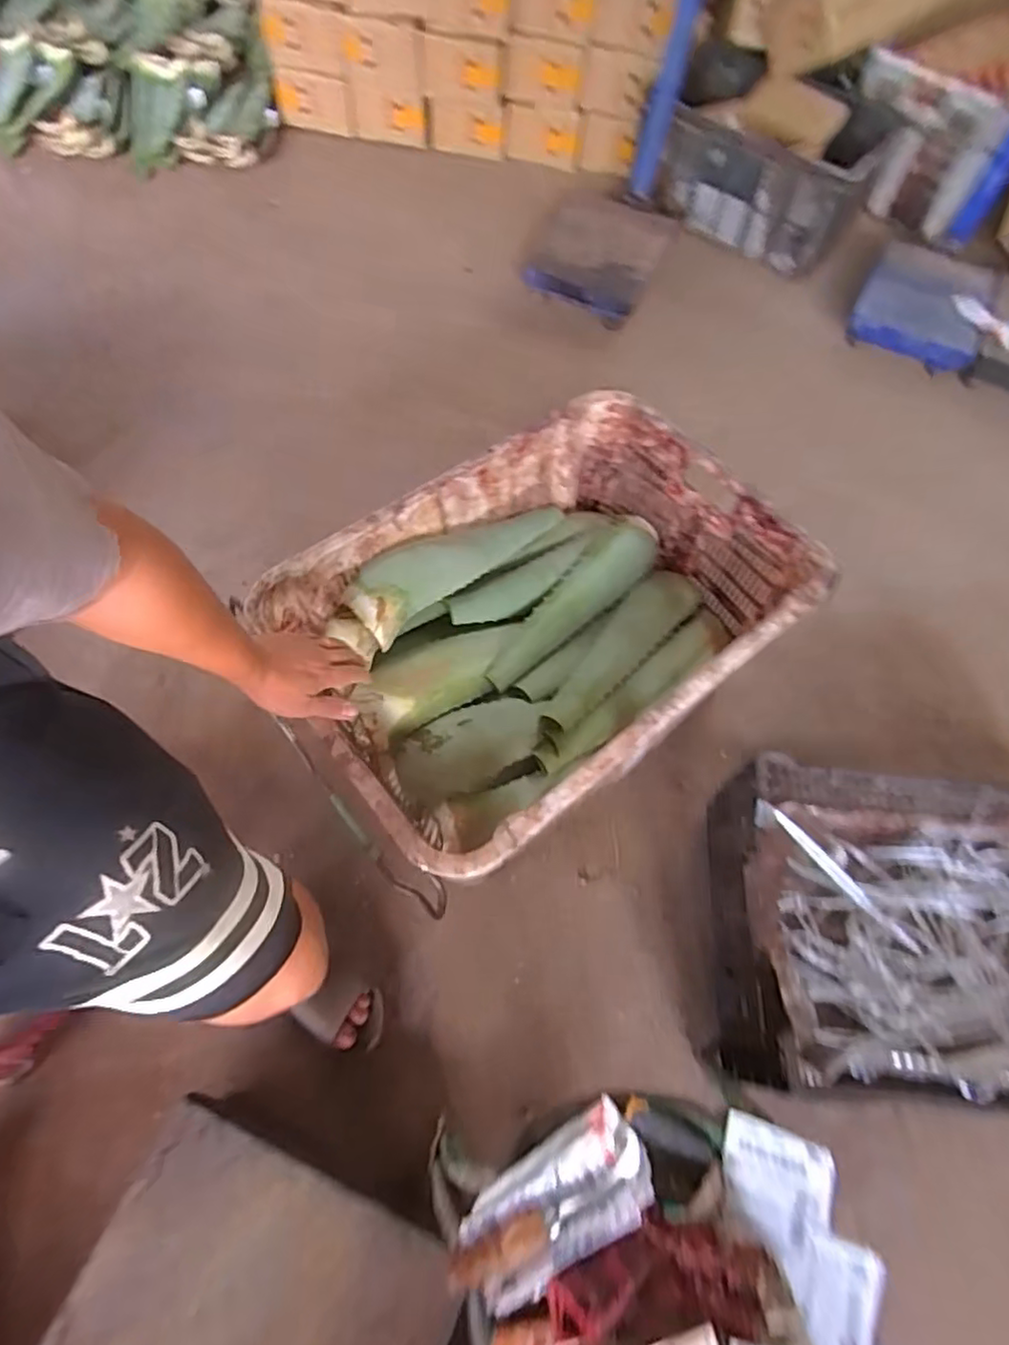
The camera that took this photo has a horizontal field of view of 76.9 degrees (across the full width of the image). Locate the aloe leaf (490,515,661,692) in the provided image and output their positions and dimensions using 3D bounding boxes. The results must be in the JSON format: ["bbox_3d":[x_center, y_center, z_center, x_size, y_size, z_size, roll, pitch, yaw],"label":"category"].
[{"bbox_3d":[0.114,-0.116,0.989,0.094,0.044,0.421,36,66,17],"label":"aloe leaf"}]

